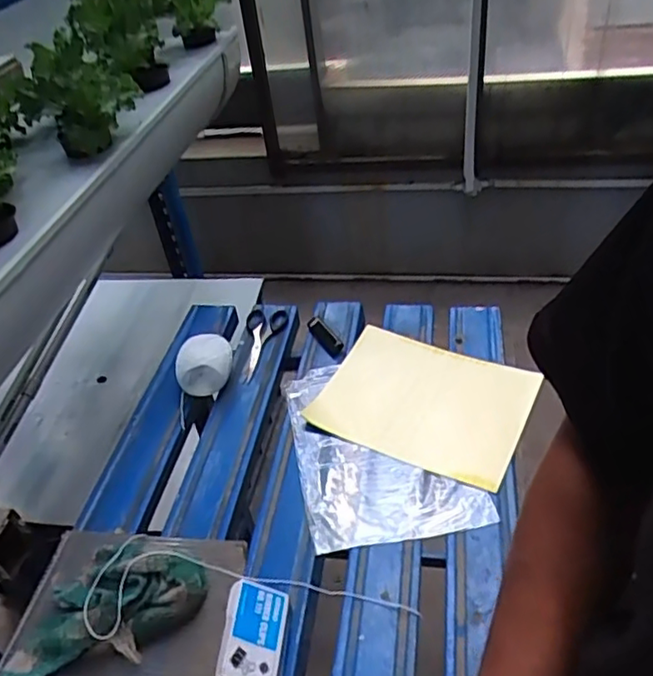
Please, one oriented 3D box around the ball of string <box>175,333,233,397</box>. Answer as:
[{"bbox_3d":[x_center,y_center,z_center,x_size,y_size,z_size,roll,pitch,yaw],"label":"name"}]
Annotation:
[{"bbox_3d":[-0.168,0.031,0.844,0.078,0.054,0.071,-5,40,4],"label":"ball of string"}]

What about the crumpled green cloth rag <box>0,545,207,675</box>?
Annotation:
[{"bbox_3d":[-0.213,0.250,0.598,0.183,0.044,0.120,-11,40,-3],"label":"crumpled green cloth rag"}]

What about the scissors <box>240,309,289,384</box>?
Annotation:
[{"bbox_3d":[-0.097,0.009,0.912,0.060,0.017,0.146,-1,41,8],"label":"scissors"}]

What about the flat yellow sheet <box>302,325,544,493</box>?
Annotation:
[{"bbox_3d":[0.124,0.073,0.781,0.248,0.022,0.200,16,46,26],"label":"flat yellow sheet"}]

